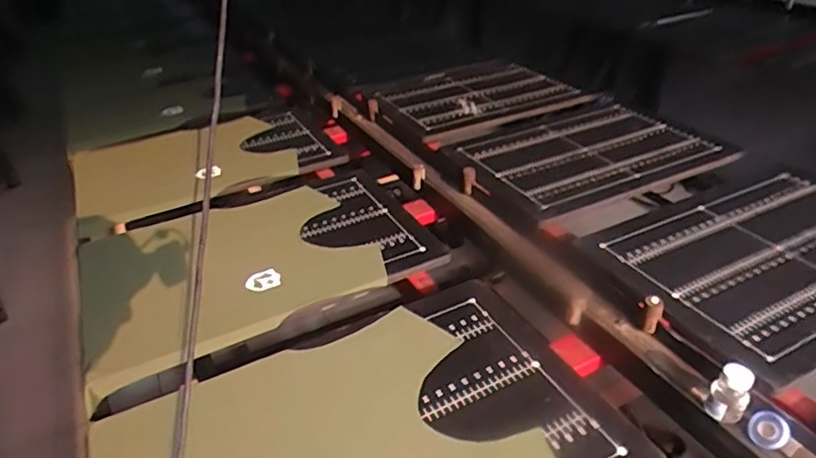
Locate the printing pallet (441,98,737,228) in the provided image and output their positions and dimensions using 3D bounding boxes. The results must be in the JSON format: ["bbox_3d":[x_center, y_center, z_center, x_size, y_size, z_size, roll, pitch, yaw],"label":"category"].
[{"bbox_3d":[0.404,-0.183,1.323,0.557,0.028,0.420,-18,36,-18],"label":"printing pallet"}]

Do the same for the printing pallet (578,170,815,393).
[{"bbox_3d":[0.631,0.040,0.959,0.555,0.016,0.381,-17,36,-17],"label":"printing pallet"}]

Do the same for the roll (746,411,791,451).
[{"bbox_3d":[0.417,0.235,0.663,0.012,0.042,0.041,19,29,-35],"label":"roll"}]

